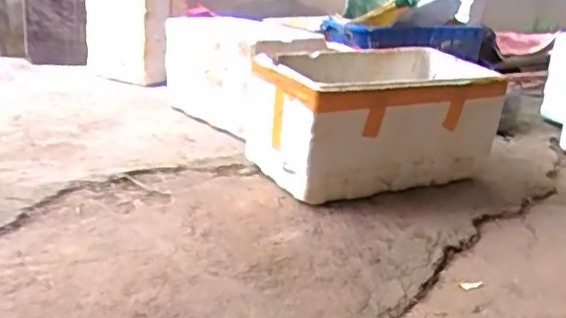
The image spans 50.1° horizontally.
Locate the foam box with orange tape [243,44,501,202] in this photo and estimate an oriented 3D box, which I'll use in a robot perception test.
[{"bbox_3d":[0.309,-0.126,1.948,0.800,0.351,0.431,-7,22,-27],"label":"foam box with orange tape"}]

